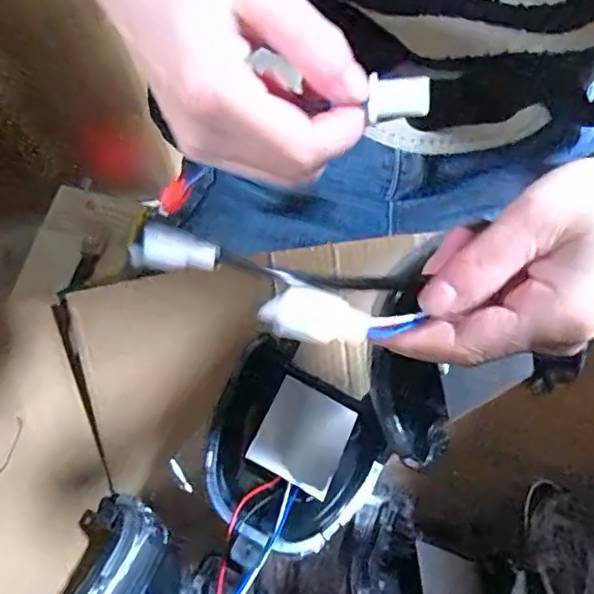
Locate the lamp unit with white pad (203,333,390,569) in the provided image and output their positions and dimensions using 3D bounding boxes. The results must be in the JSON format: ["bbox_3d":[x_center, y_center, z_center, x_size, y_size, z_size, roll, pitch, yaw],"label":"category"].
[{"bbox_3d":[-0.008,0.113,0.426,0.126,0.044,0.135,32,72,11],"label":"lamp unit with white pad"}]

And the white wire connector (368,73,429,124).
[{"bbox_3d":[0.035,-0.069,0.202,0.020,0.009,0.015,0,70,-1],"label":"white wire connector"}]

